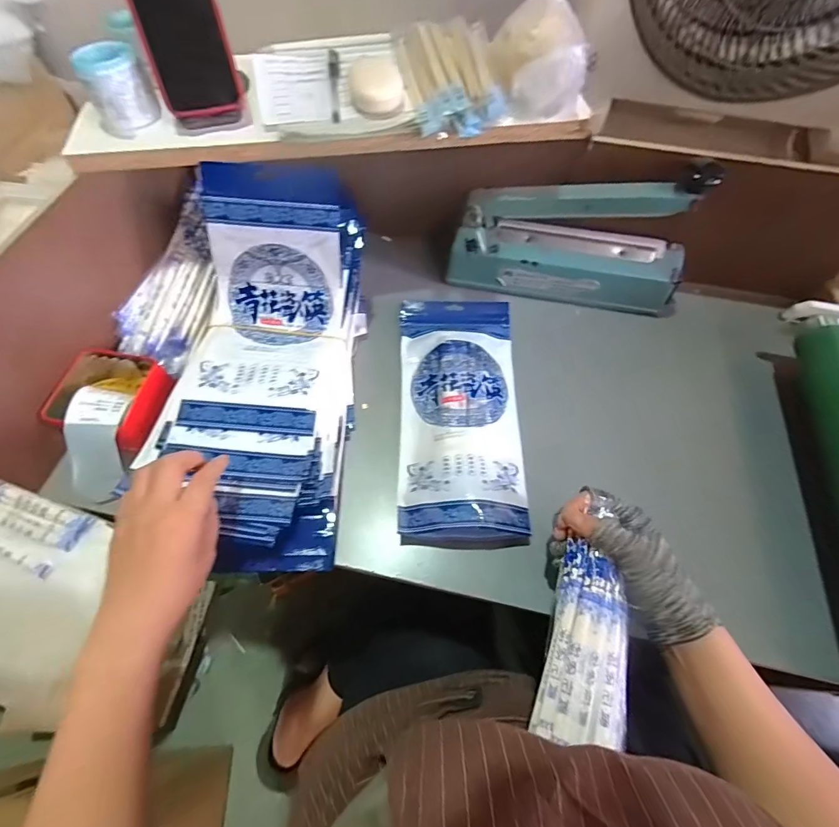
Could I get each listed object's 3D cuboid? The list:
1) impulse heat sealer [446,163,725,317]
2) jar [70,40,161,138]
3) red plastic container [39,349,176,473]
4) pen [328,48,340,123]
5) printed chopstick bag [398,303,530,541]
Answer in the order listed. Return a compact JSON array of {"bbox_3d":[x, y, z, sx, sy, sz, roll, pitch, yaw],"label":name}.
[{"bbox_3d":[0.194,-0.221,0.531,0.294,0.170,0.064,10,61,4],"label":"impulse heat sealer"},{"bbox_3d":[-0.310,-0.333,0.432,0.061,0.060,0.057,1,60,-1],"label":"jar"},{"bbox_3d":[-0.337,-0.014,0.466,0.117,0.046,0.123,11,61,5],"label":"red plastic container"},{"bbox_3d":[-0.098,-0.379,0.481,0.012,0.012,0.147,-4,60,-4],"label":"pen"},{"bbox_3d":[0.047,-0.011,0.490,0.139,0.027,0.313,0,60,-1],"label":"printed chopstick bag"}]

